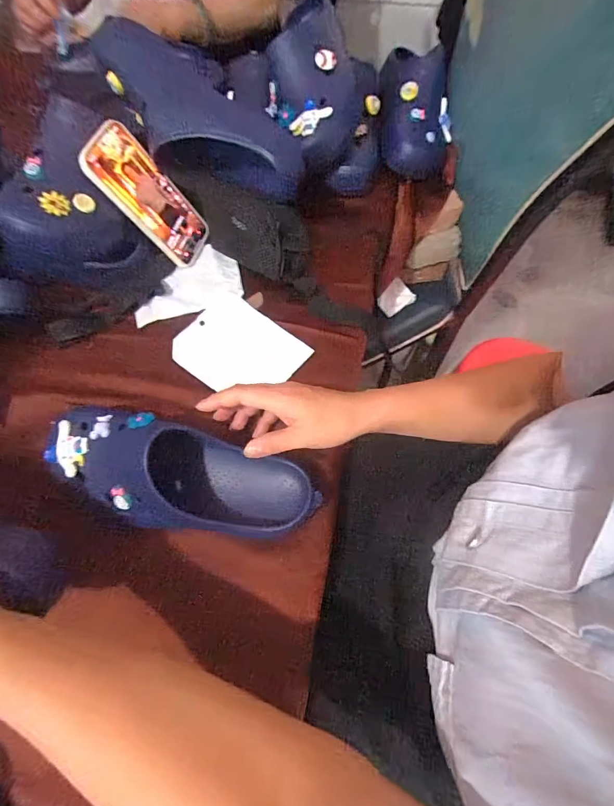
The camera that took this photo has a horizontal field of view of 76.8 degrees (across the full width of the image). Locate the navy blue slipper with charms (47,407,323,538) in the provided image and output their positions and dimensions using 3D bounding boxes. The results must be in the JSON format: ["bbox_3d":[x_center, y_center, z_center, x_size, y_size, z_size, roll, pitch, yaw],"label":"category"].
[{"bbox_3d":[-0.125,0.077,0.387,0.260,0.082,0.093,15,69,7],"label":"navy blue slipper with charms"}]

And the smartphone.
[{"bbox_3d":[-0.196,-0.257,0.492,0.010,0.164,0.080,9,65,39],"label":"smartphone"}]

